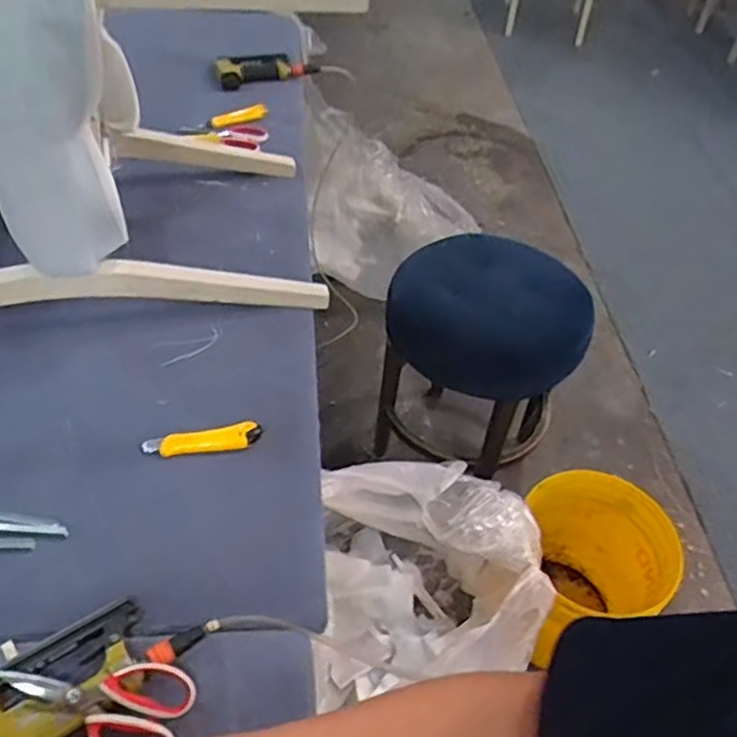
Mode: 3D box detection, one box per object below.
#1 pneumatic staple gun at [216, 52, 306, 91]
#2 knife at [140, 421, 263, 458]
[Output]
[{"bbox_3d":[-0.268,-0.767,1.795,0.260,0.095,0.040,-24,55,-26],"label":"pneumatic staple gun"},{"bbox_3d":[-0.230,0.102,0.972,0.160,0.015,0.042,-7,49,-14],"label":"knife"}]

